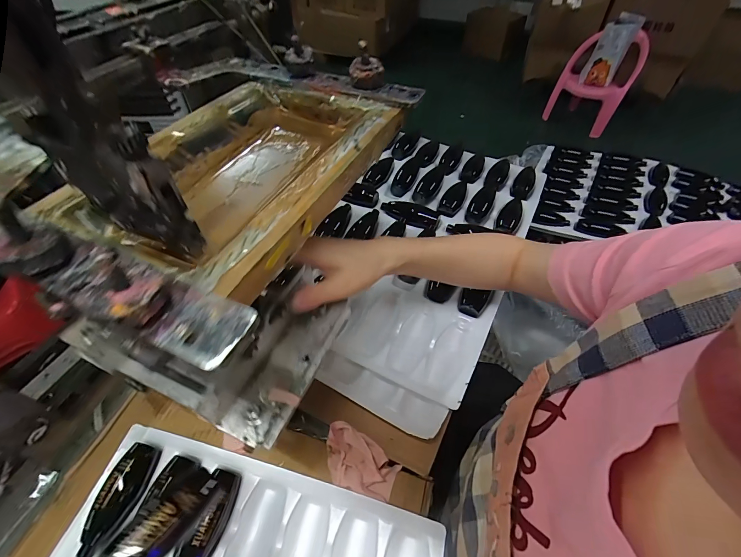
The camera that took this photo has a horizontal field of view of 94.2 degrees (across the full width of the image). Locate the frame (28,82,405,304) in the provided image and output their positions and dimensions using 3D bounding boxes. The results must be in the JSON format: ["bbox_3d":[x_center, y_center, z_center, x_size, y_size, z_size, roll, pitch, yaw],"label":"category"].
[{"bbox_3d":[-0.090,-0.086,0.267,0.165,0.028,0.224,20,51,16],"label":"frame"}]

